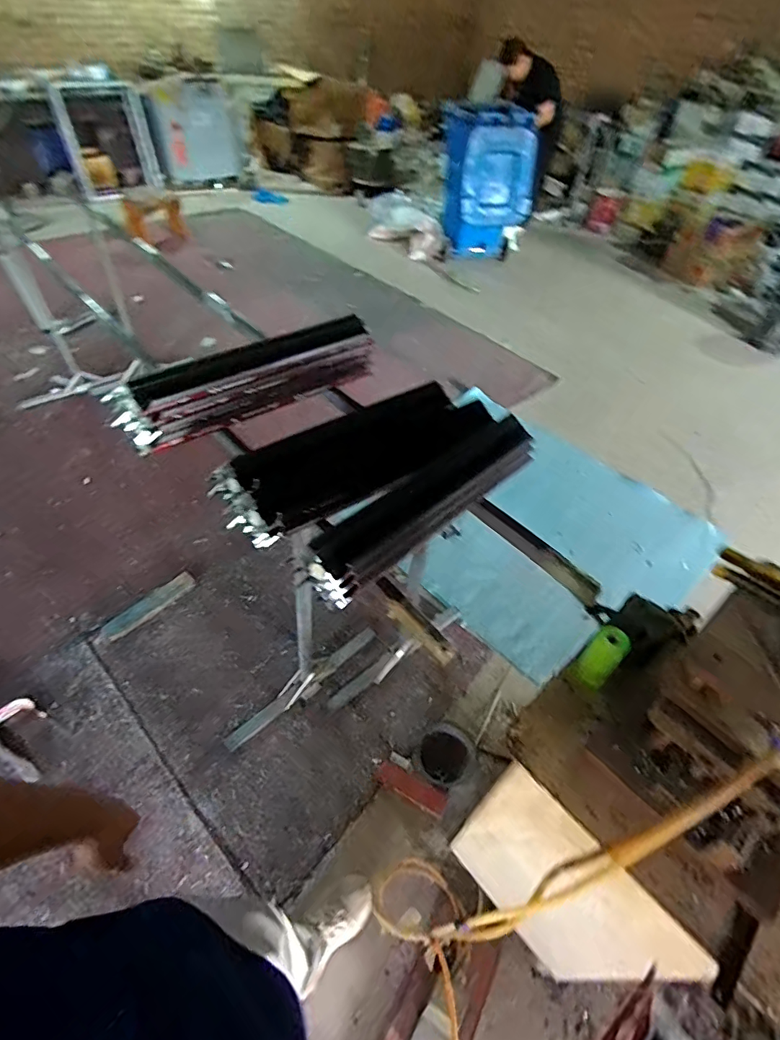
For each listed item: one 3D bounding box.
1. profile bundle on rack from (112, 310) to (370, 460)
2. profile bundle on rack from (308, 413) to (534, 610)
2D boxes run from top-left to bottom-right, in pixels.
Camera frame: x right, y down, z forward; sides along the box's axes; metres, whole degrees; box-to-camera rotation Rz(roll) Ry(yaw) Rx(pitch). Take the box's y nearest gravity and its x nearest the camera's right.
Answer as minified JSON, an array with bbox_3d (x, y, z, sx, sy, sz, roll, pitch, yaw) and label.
[{"bbox_3d":[-0.308,-0.328,1.126,0.602,0.148,0.118,-24,53,-24],"label":"profile bundle on rack"},{"bbox_3d":[0.082,-0.043,0.902,0.570,0.099,0.103,-34,57,-31],"label":"profile bundle on rack"}]

